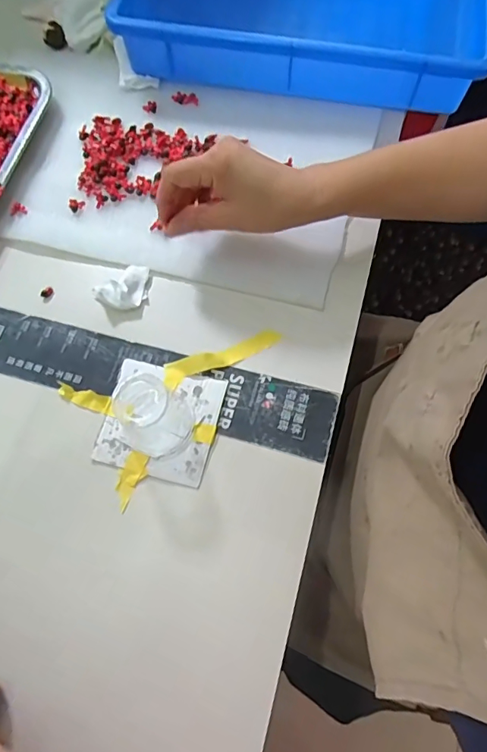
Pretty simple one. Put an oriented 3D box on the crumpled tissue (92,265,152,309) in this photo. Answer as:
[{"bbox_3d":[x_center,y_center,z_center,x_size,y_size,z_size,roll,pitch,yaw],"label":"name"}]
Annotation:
[{"bbox_3d":[-0.104,-0.078,0.413,0.052,0.015,0.036,-37,74,-10],"label":"crumpled tissue"}]

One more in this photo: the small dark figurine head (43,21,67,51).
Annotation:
[{"bbox_3d":[-0.211,-0.380,0.515,0.023,0.013,0.024,-22,73,-8],"label":"small dark figurine head"}]

